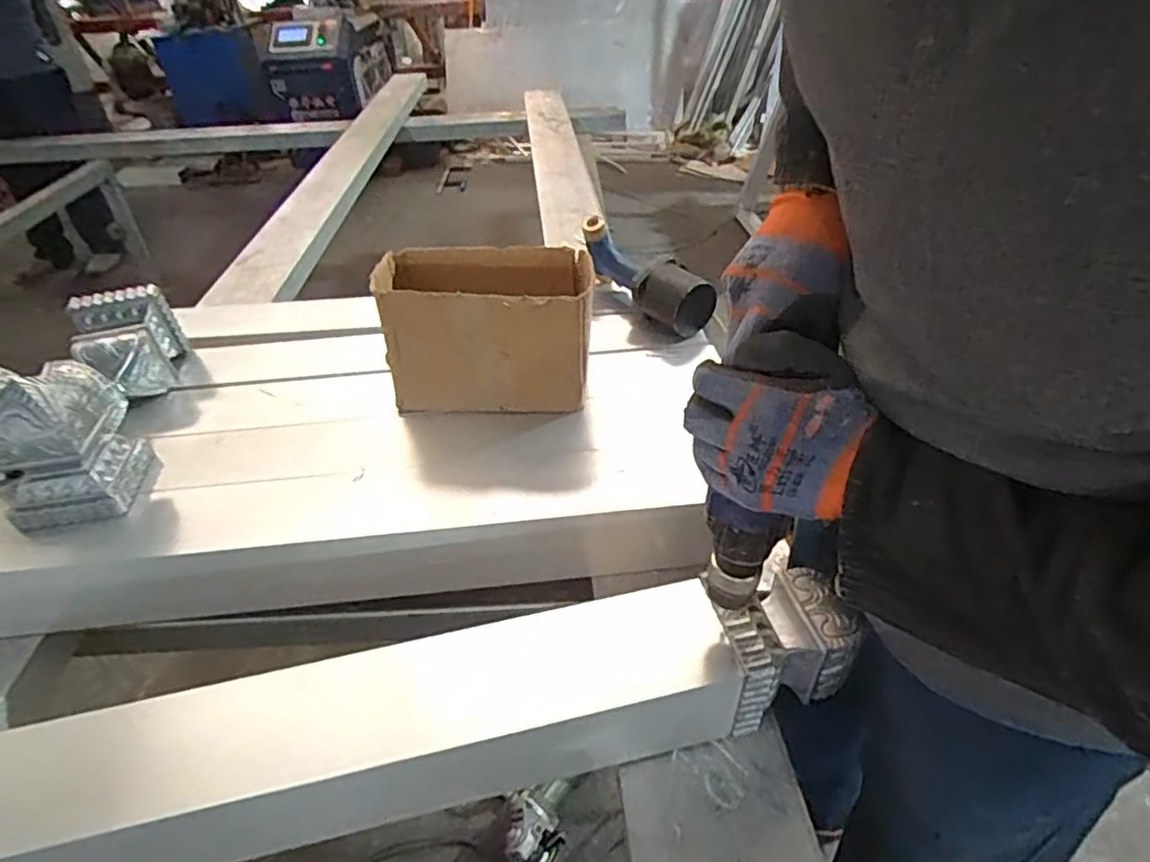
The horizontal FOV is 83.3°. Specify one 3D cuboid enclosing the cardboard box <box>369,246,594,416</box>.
[{"bbox_3d":[-0.108,-0.115,0.803,0.248,0.170,0.139,-3,39,0],"label":"cardboard box"}]

